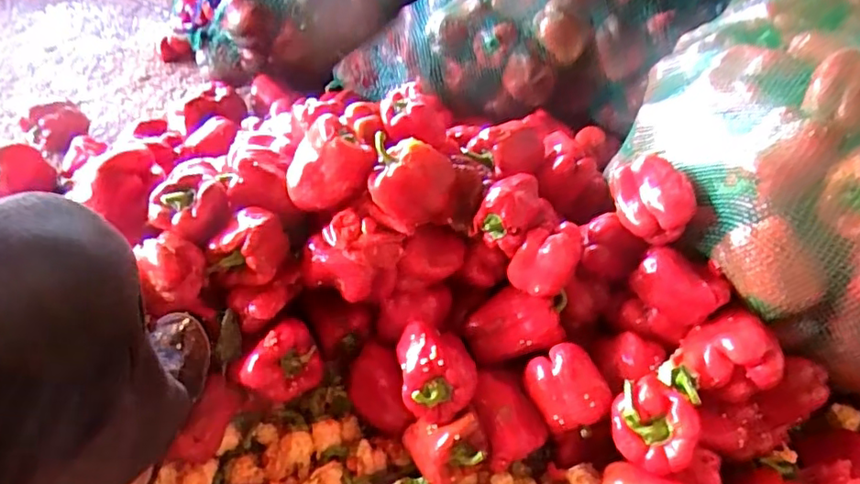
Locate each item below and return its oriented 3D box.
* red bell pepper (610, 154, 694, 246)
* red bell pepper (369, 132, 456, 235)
[{"bbox_3d":[0.274,-0.060,0.743,0.074,0.069,0.105,-4,47,-8],"label":"red bell pepper"},{"bbox_3d":[-0.020,-0.075,0.708,0.103,0.098,0.081,8,47,3],"label":"red bell pepper"}]

